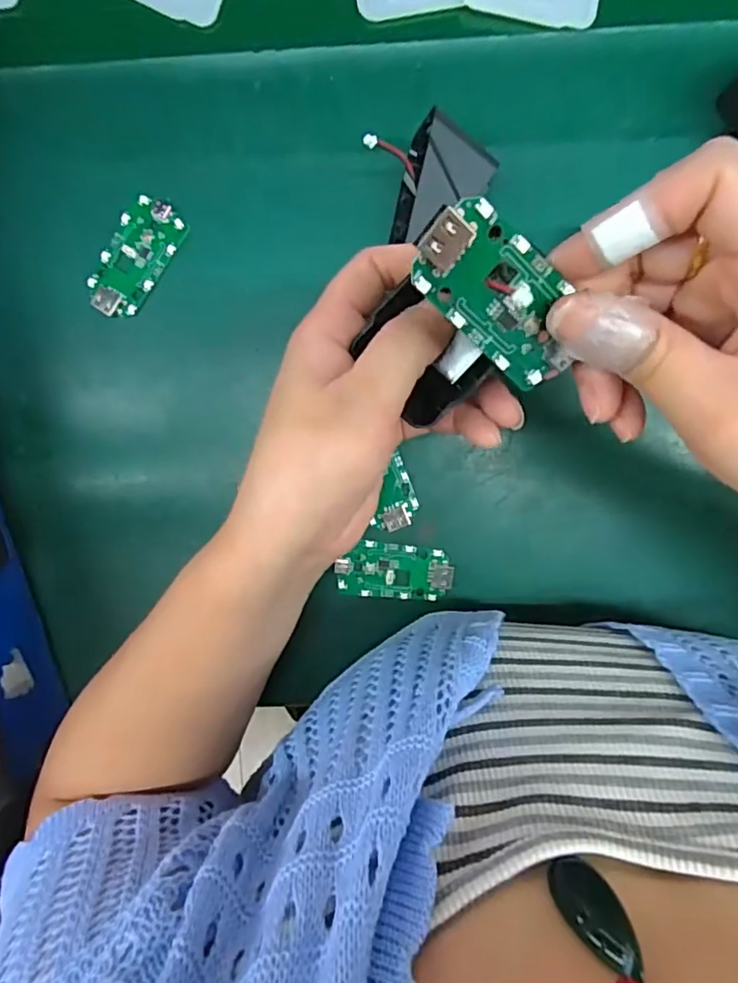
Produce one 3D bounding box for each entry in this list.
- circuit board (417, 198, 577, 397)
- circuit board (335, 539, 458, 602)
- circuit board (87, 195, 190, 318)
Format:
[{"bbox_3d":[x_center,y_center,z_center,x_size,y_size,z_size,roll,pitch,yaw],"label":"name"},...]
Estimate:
[{"bbox_3d":[0.040,-0.057,0.167,0.031,0.007,0.063,-46,124,6],"label":"circuit board"},{"bbox_3d":[0.014,0.044,0.310,0.063,0.004,0.031,2,96,2],"label":"circuit board"},{"bbox_3d":[-0.123,-0.122,0.296,0.030,0.005,0.063,34,96,-2],"label":"circuit board"}]

